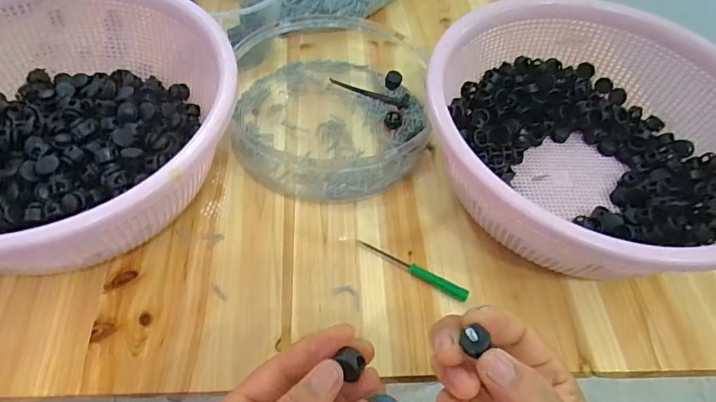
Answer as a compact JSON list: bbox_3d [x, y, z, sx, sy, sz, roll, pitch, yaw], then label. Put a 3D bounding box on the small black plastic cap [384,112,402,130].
[{"bbox_3d":[0.035,-0.081,0.488,0.017,0.010,0.020,3,53,-3],"label":"small black plastic cap"}]

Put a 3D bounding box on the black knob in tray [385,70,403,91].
[{"bbox_3d":[0.038,-0.128,0.522,0.018,0.015,0.018,10,53,2],"label":"black knob in tray"}]

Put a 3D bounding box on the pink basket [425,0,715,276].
[{"bbox_3d":[0.187,-0.040,0.416,0.269,0.111,0.252,2,53,-3],"label":"pink basket"}]

